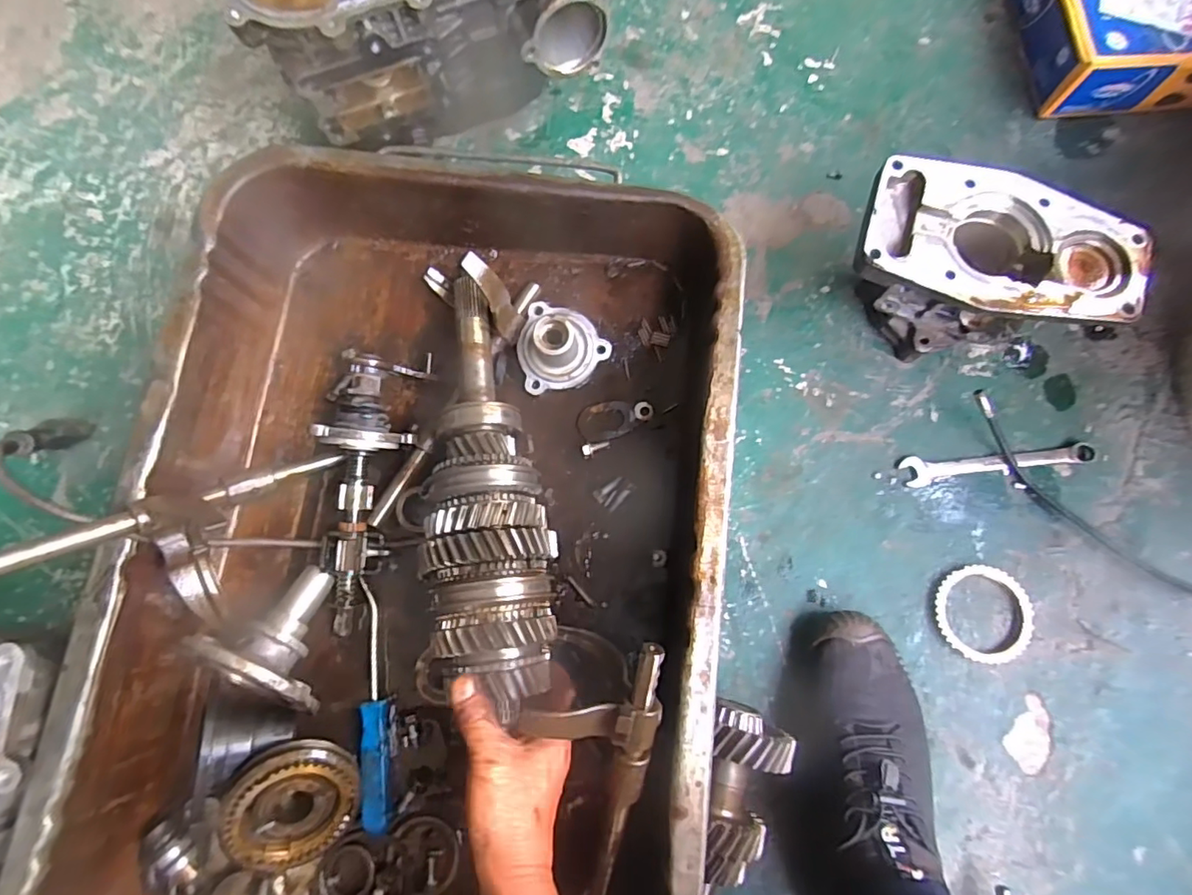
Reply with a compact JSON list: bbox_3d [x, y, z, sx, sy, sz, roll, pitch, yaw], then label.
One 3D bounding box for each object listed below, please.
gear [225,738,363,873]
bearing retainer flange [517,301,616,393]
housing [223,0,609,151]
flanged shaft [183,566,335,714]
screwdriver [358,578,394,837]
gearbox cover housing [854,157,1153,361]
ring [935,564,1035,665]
[{"bbox_3d":[-0.230,0.269,0.428,0.087,0.032,0.081,-5,100,-28],"label":"gear"},{"bbox_3d":[-0.032,-0.100,0.499,0.080,0.059,0.077,-13,78,-3],"label":"bearing retainer flange"},{"bbox_3d":[-0.154,-0.392,0.524,0.282,0.156,0.167,-17,79,-3],"label":"housing"},{"bbox_3d":[-0.241,0.145,0.446,0.091,0.088,0.102,31,54,-7],"label":"flanged shaft"},{"bbox_3d":[-0.180,0.207,0.462,0.020,0.019,0.191,-5,78,-1],"label":"screwdriver"},{"bbox_3d":[0.307,-0.143,0.482,0.199,0.126,0.103,19,79,4],"label":"gearbox cover housing"},{"bbox_3d":[0.327,0.139,0.475,0.078,0.016,0.079,0,78,0],"label":"ring"}]

